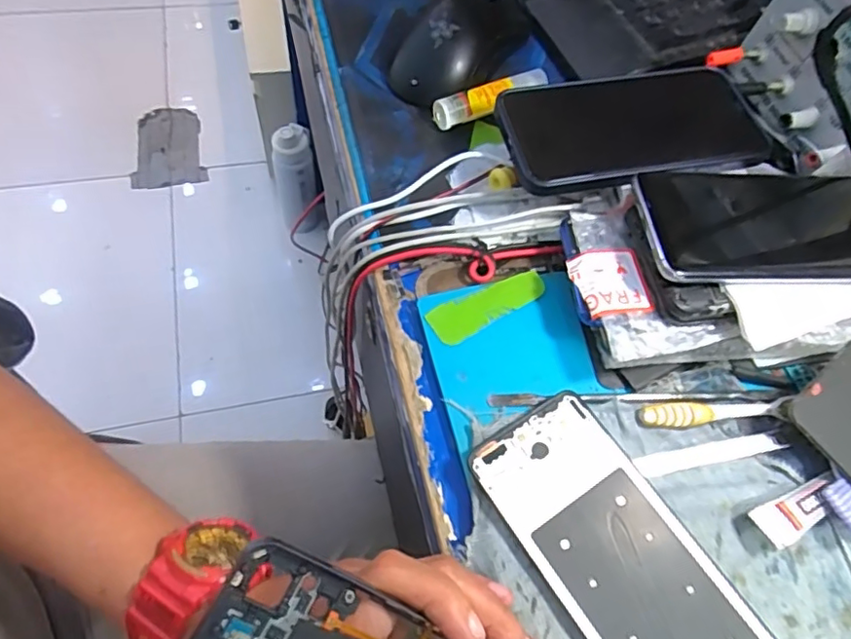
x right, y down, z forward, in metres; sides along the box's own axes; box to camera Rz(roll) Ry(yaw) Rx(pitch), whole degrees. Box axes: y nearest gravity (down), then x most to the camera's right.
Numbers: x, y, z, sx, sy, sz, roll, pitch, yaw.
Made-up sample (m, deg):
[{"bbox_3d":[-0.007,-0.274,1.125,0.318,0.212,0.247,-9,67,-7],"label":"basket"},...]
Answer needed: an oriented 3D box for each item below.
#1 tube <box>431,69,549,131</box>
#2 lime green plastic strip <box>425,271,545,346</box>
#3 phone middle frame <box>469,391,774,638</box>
[{"bbox_3d":[0.049,-0.155,0.408,0.088,0.020,0.022,-19,66,-16],"label":"tube"},{"bbox_3d":[0.036,-0.009,0.335,0.071,0.004,0.023,-28,76,-14],"label":"lime green plastic strip"},{"bbox_3d":[0.092,0.112,0.271,0.071,0.010,0.156,-28,69,-19],"label":"phone middle frame"}]

